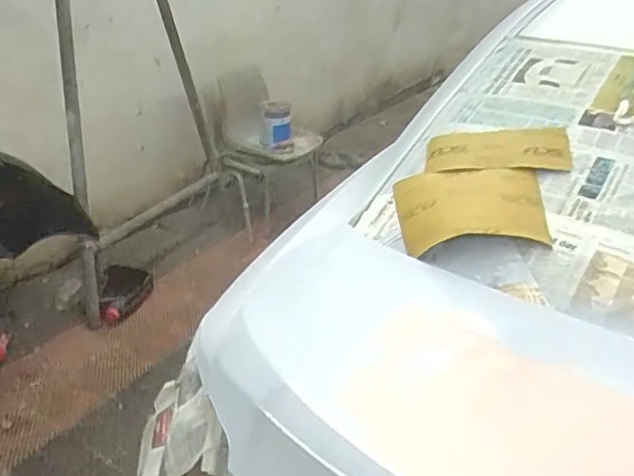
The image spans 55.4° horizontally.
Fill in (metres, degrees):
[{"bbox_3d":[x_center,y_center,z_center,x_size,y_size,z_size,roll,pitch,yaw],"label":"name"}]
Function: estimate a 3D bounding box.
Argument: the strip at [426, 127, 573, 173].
[{"bbox_3d":[0.296,-0.146,0.997,0.222,0.009,0.109,0,45,20],"label":"strip"}]

